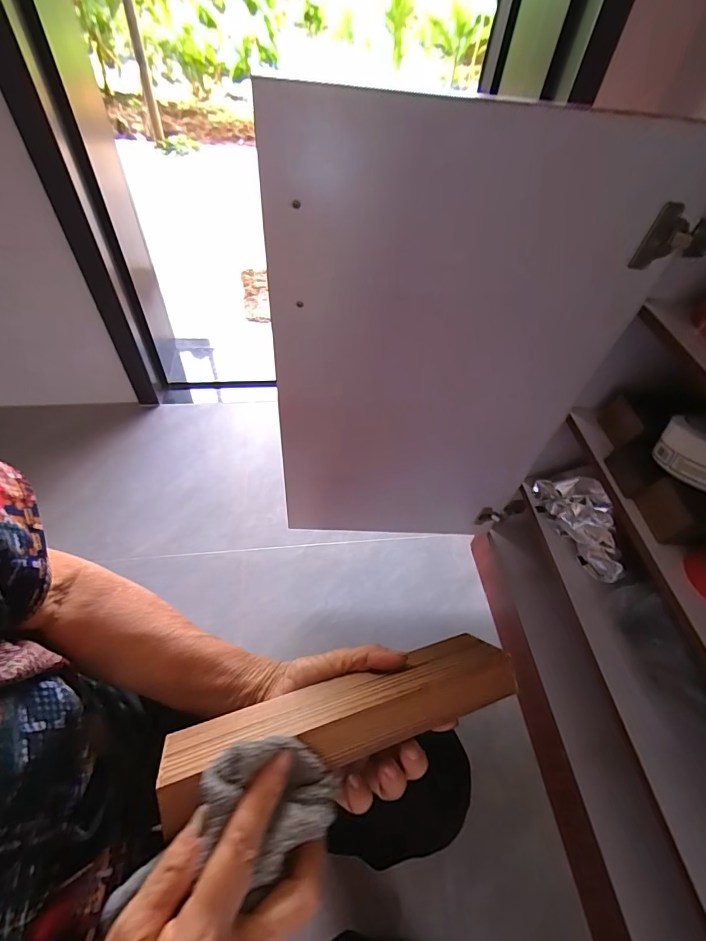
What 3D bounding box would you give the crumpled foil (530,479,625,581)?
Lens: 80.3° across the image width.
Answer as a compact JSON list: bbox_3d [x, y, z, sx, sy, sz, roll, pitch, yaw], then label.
[{"bbox_3d":[0.339,0.079,0.623,0.058,0.063,0.182,-6,53,-10],"label":"crumpled foil"}]

